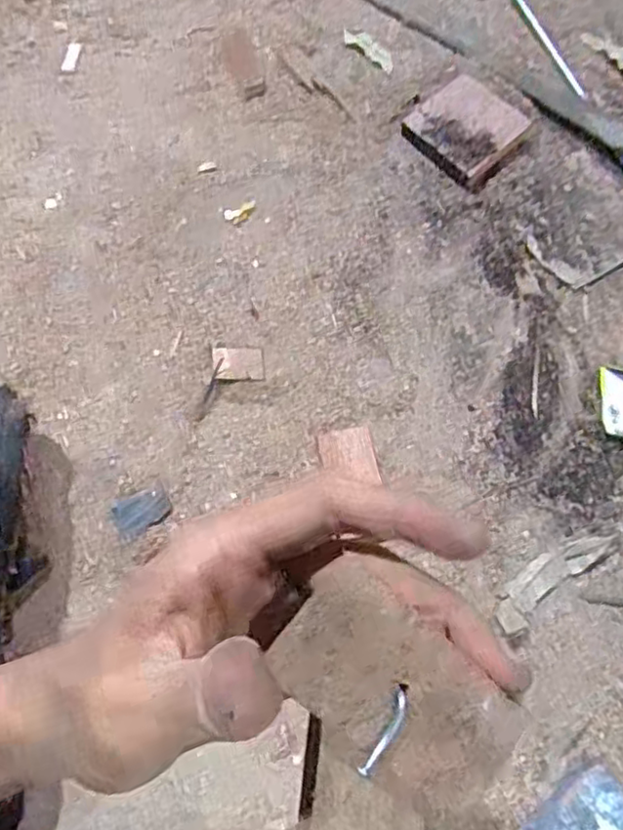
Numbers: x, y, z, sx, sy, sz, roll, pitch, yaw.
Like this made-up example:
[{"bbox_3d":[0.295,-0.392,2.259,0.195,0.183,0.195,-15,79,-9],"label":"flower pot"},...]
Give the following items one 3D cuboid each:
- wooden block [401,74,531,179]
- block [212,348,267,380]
[{"bbox_3d":[0.129,-0.244,0.558,0.080,0.018,0.081,43,73,13],"label":"wooden block"},{"bbox_3d":[-0.052,-0.036,0.472,0.036,0.007,0.026,-3,69,-4],"label":"block"}]

